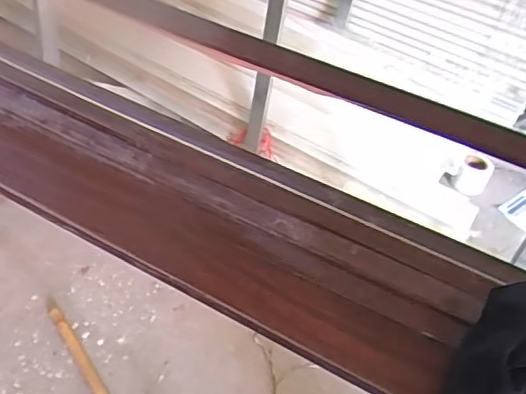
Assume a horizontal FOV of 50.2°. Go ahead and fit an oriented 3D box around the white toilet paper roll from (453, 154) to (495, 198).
[{"bbox_3d":[0.680,-0.072,1.811,0.096,0.108,0.097,4,41,-4],"label":"white toilet paper roll"}]

